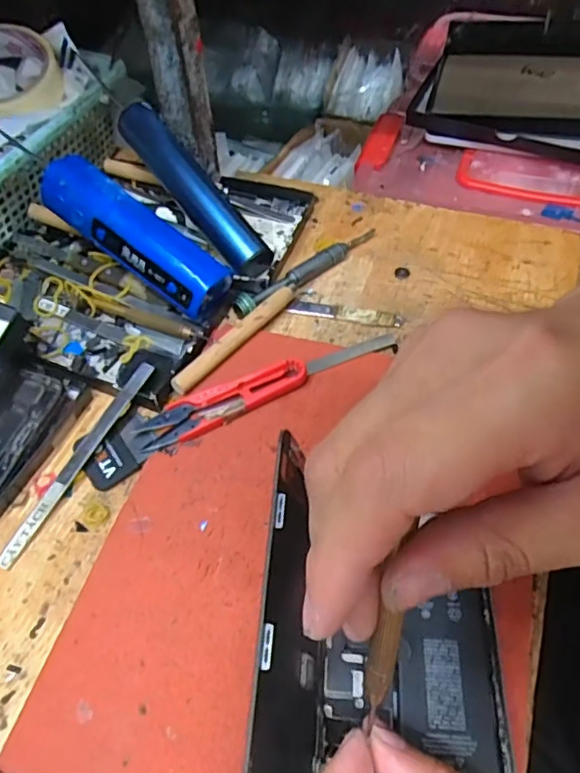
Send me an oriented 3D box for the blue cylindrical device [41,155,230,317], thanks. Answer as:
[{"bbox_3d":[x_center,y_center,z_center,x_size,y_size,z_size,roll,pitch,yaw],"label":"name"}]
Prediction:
[{"bbox_3d":[-0.099,-0.094,0.355,0.127,0.031,0.038,37,59,-1],"label":"blue cylindrical device"}]

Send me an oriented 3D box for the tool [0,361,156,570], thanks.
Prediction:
[{"bbox_3d":[-0.113,0.038,0.306,0.008,0.004,0.128,31,67,-1],"label":"tool"}]

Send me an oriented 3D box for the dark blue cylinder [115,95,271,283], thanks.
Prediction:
[{"bbox_3d":[-0.069,-0.141,0.399,0.027,0.024,0.155,-35,79,-23],"label":"dark blue cylinder"}]

